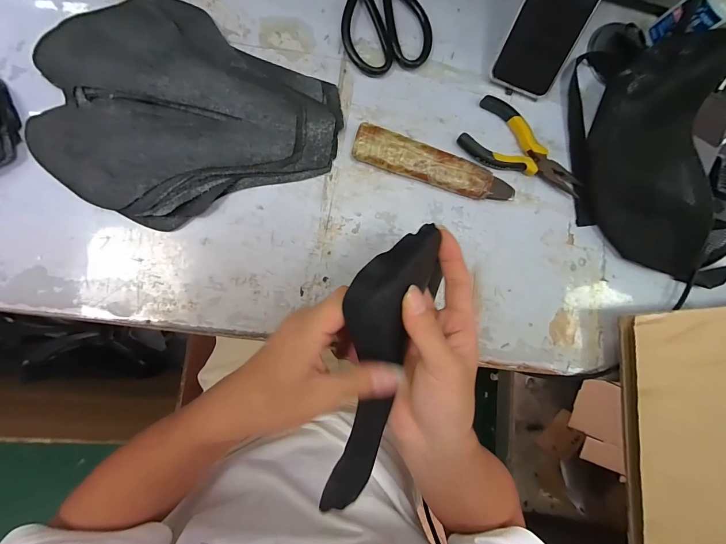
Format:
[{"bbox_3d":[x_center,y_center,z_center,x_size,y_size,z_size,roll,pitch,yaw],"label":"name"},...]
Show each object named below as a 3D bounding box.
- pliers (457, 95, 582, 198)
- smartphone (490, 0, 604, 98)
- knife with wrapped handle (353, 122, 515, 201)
[{"bbox_3d":[0.189,-0.134,0.384,0.153,0.015,0.068,32,85,-7],"label":"pliers"},{"bbox_3d":[0.204,-0.277,0.343,0.078,0.014,0.160,14,125,-8],"label":"smartphone"},{"bbox_3d":[0.082,-0.116,0.370,0.186,0.018,0.039,16,87,-8],"label":"knife with wrapped handle"}]

